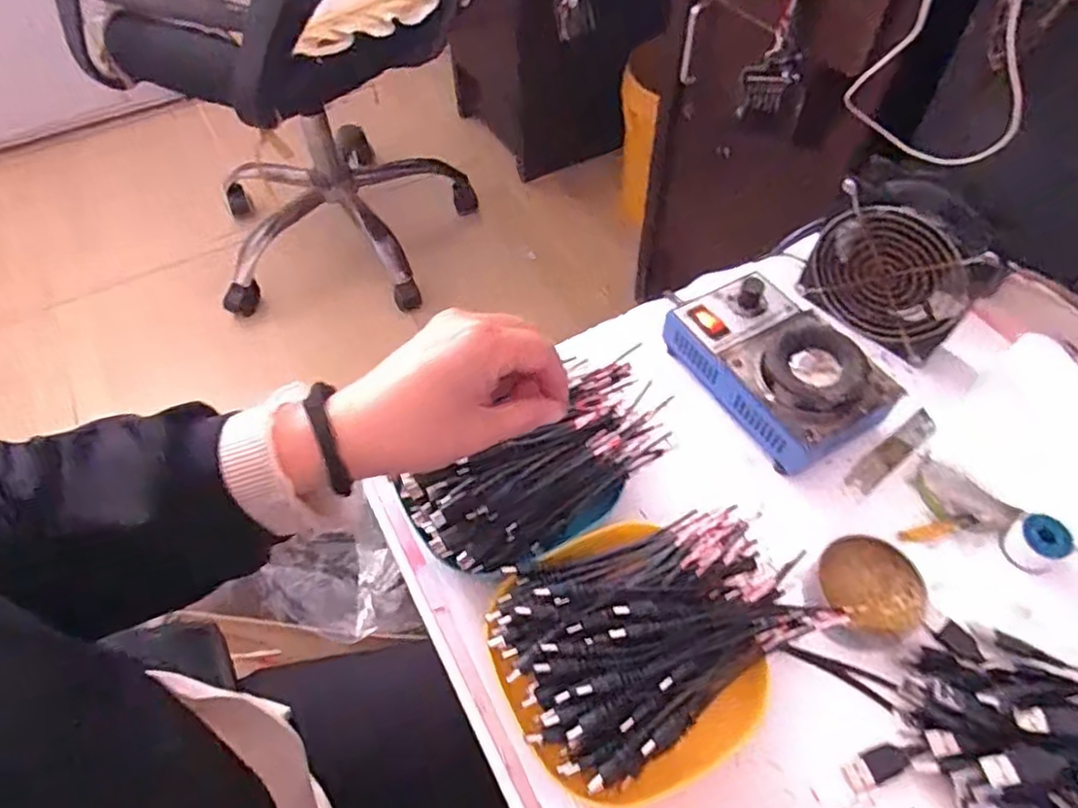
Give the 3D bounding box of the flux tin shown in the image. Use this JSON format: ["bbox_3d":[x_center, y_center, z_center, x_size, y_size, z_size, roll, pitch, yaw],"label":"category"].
[{"bbox_3d":[0.204,0.113,0.408,0.054,0.018,0.061,-15,56,-9],"label":"flux tin"}]

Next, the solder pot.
[{"bbox_3d":[0.171,-0.031,0.482,0.101,0.054,0.152,-30,59,-18],"label":"solder pot"}]

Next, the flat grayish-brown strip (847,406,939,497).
[{"bbox_3d":[0.257,0.034,0.477,0.094,0.004,0.019,-34,61,-20],"label":"flat grayish-brown strip"}]

